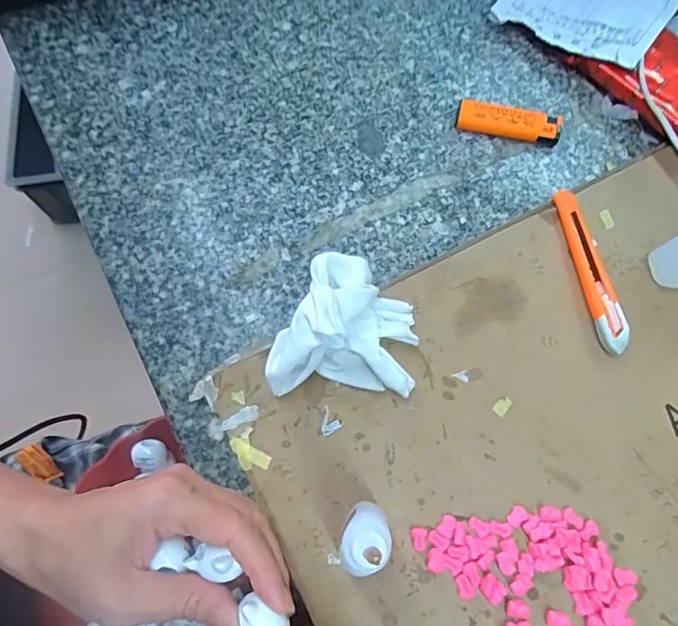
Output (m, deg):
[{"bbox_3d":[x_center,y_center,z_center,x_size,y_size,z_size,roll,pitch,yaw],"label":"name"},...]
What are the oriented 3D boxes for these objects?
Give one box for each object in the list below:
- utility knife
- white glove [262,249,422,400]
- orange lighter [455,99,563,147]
[{"bbox_3d":[0.173,-0.030,0.323,0.019,0.012,0.118,-7,69,0],"label":"utility knife"},{"bbox_3d":[0.003,0.005,0.290,0.086,0.054,0.082,0,69,2],"label":"white glove"},{"bbox_3d":[0.135,-0.151,0.376,0.081,0.015,0.022,14,70,7],"label":"orange lighter"}]

